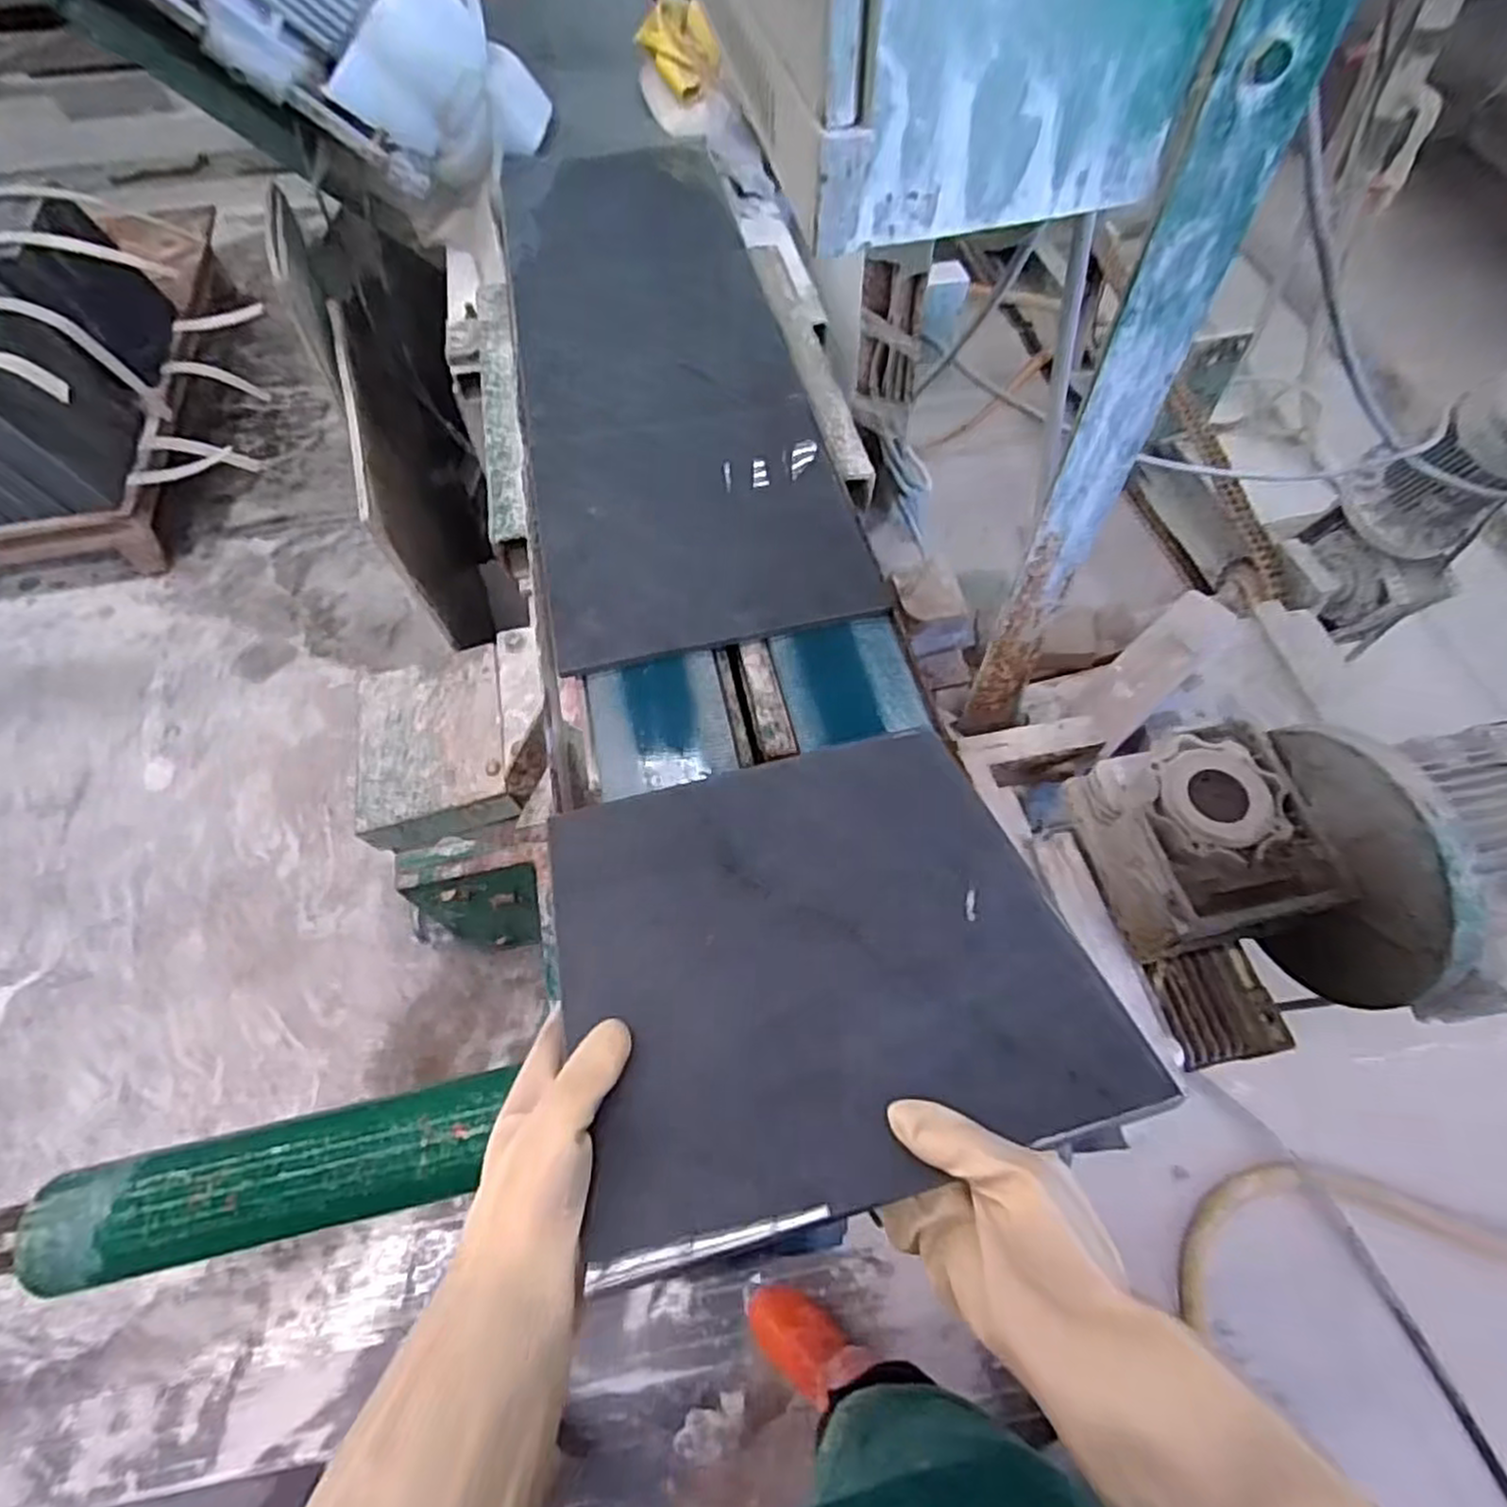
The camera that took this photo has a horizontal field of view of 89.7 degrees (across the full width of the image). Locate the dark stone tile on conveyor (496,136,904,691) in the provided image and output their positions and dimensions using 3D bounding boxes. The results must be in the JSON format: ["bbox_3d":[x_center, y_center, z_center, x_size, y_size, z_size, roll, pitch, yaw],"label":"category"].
[{"bbox_3d":[-0.115,-0.466,0.879,0.300,0.023,0.848,-11,63,-5],"label":"dark stone tile on conveyor"}]

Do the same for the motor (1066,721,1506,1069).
[{"bbox_3d":[0.450,0.081,0.553,0.362,0.205,0.211,-9,62,-2],"label":"motor"}]

